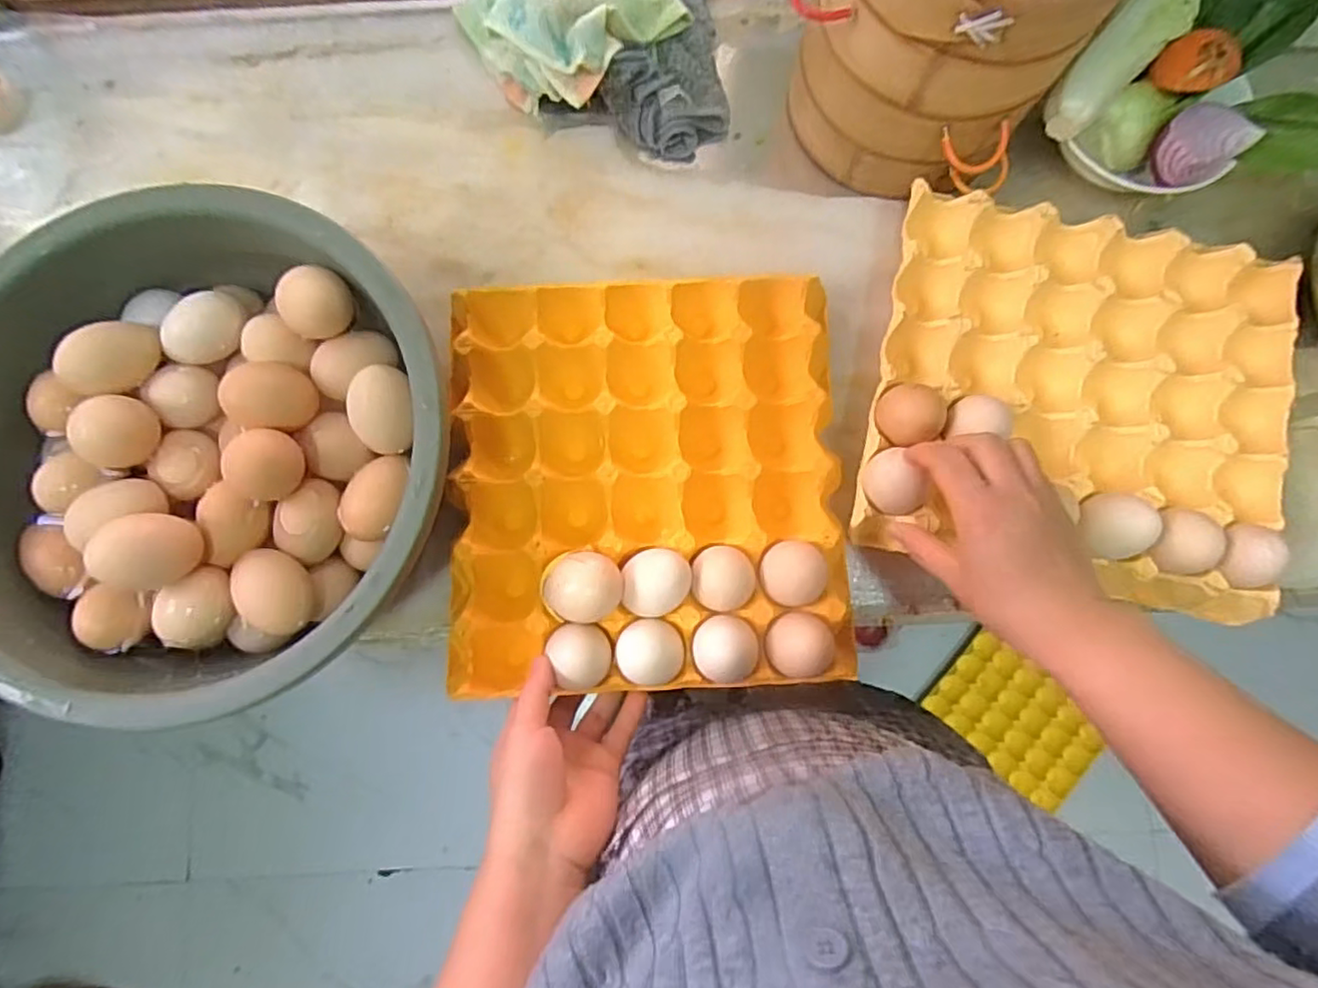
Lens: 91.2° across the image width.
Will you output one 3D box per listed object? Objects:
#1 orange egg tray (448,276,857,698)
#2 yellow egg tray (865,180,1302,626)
[{"bbox_3d":[-0.009,-0.012,0.457,0.263,0.048,0.276,-2,82,0],"label":"orange egg tray"},{"bbox_3d":[0.303,-0.071,0.473,0.286,0.053,0.269,13,82,2],"label":"yellow egg tray"}]

